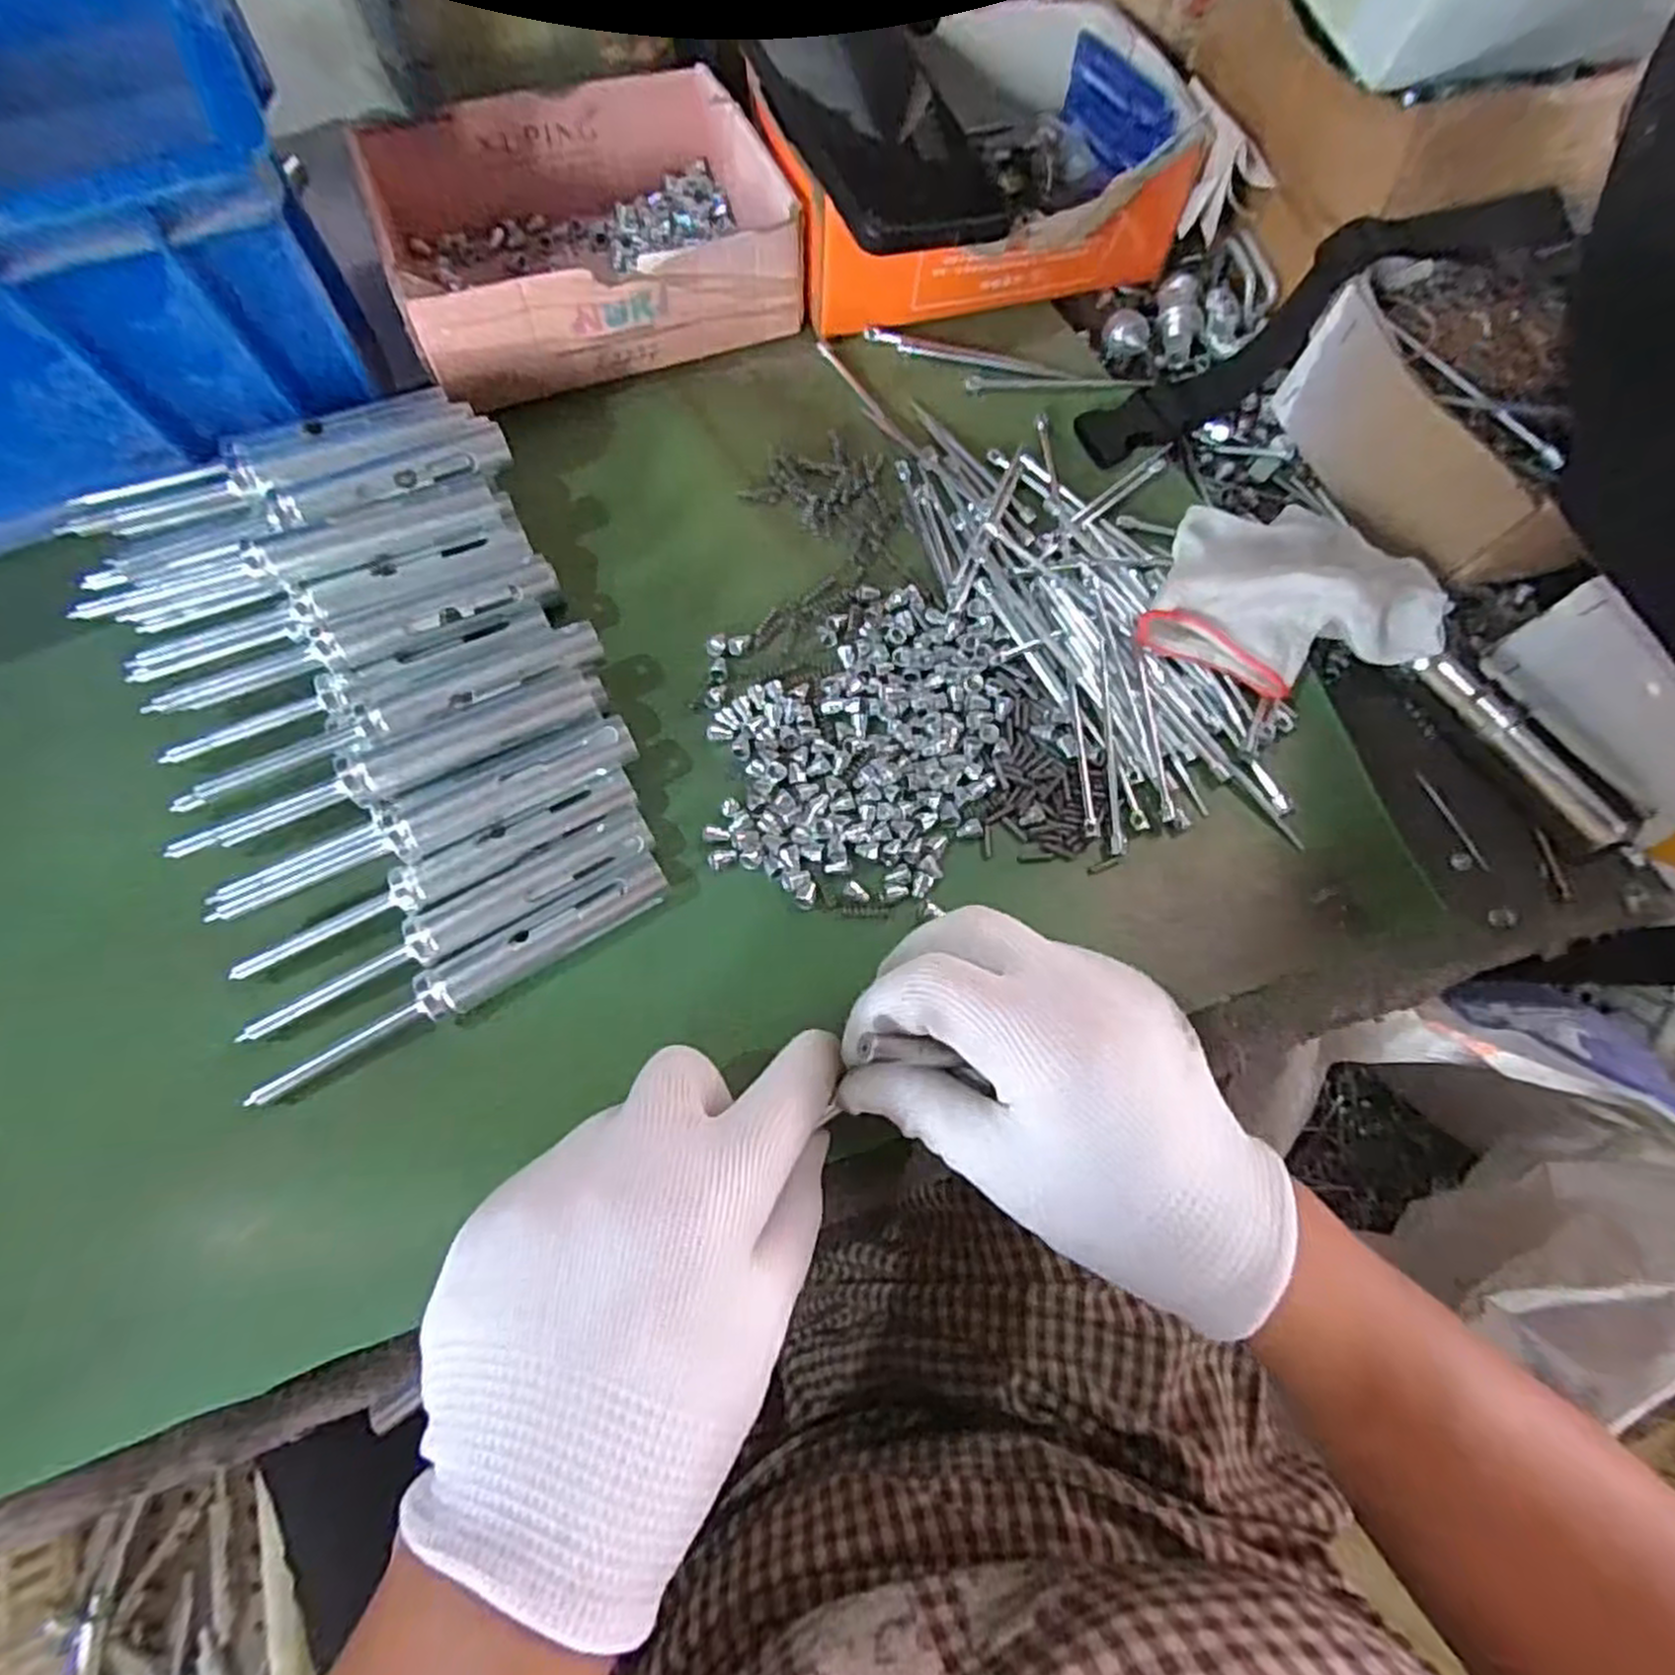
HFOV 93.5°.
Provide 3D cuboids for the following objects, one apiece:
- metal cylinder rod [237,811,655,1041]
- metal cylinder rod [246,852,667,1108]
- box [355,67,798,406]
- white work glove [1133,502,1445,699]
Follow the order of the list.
[{"bbox_3d":[-0.128,0.031,0.275,0.137,0.023,0.018,-29,75,-11],"label":"metal cylinder rod"},{"bbox_3d":[-0.122,0.048,0.268,0.139,0.018,0.016,-31,74,-13],"label":"metal cylinder rod"},{"bbox_3d":[-0.120,-0.288,0.371,0.173,0.052,0.137,-22,72,-11],"label":"box"},{"bbox_3d":[0.187,-0.100,0.318,0.105,0.035,0.093,27,70,7],"label":"white work glove"}]

